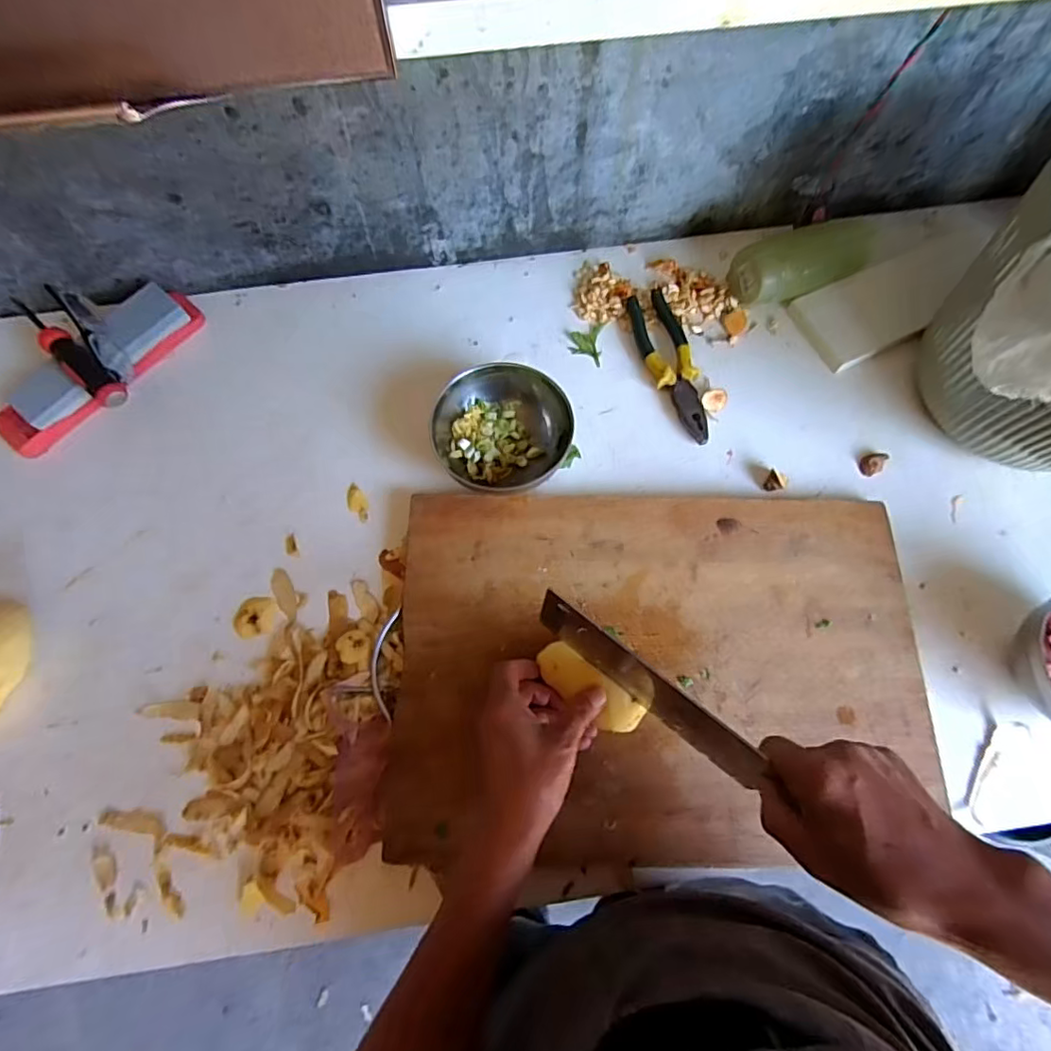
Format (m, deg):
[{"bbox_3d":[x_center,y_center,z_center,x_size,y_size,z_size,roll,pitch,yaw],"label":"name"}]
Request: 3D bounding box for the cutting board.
[{"bbox_3d":[0.125,0.129,0.537,0.479,0.028,0.328,0,71,1],"label":"cutting board"}]

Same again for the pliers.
[{"bbox_3d":[0.164,-0.186,0.648,0.054,0.022,0.201,-13,71,-4],"label":"pliers"}]

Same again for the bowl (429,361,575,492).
[{"bbox_3d":[-0.029,-0.102,0.604,0.136,0.058,0.135,0,71,1],"label":"bowl"}]

